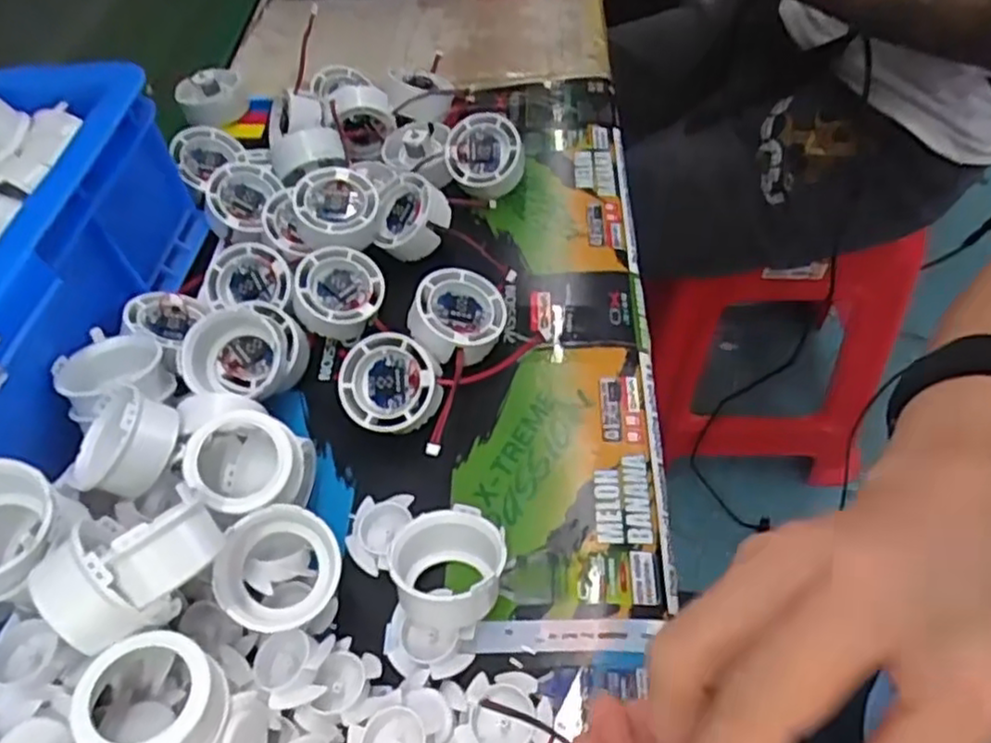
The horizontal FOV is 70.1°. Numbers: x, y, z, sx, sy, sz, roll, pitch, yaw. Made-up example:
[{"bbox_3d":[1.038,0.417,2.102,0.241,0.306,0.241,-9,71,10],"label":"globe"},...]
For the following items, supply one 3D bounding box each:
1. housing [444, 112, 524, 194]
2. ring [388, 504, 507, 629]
[{"bbox_3d":[-0.007,-0.155,0.511,0.055,0.029,0.054,0,89,6],"label":"housing"},{"bbox_3d":[-0.023,0.091,0.341,0.054,0.023,0.052,-29,56,-14],"label":"ring"}]

